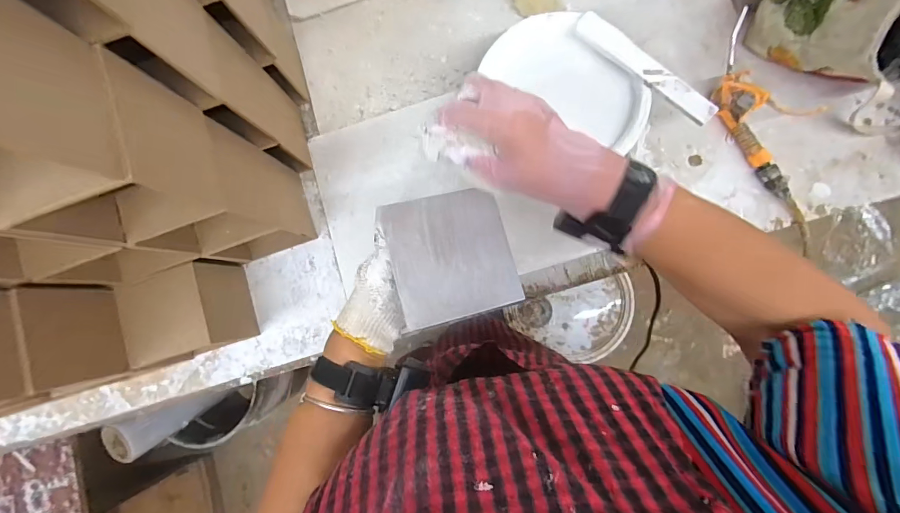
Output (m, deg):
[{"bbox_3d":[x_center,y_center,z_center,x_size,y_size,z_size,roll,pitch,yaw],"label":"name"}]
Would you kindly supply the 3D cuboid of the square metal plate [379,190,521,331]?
[{"bbox_3d":[0.003,-0.002,0.348,0.106,0.004,0.108,-14,83,-14],"label":"square metal plate"}]

